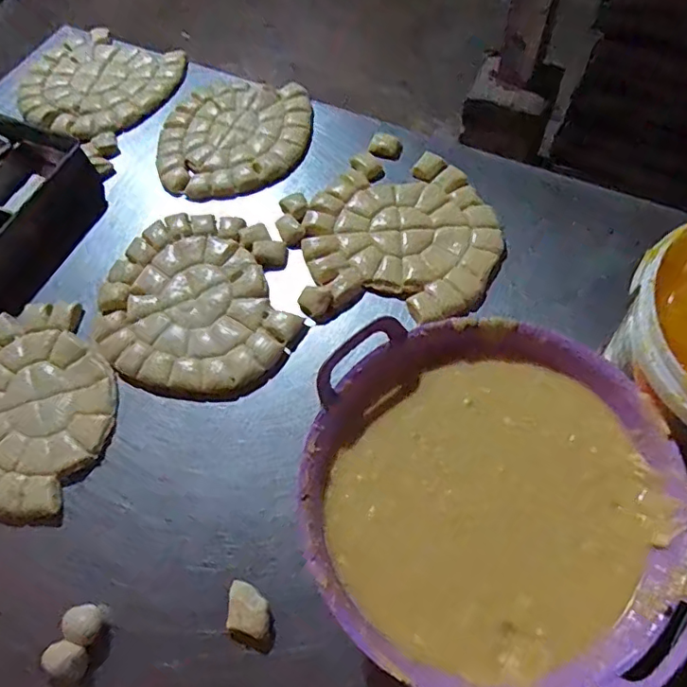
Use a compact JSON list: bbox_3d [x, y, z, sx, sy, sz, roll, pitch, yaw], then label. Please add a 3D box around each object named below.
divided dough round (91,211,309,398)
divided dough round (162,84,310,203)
[{"bbox_3d":[-0.175,-0.056,0.646,0.221,0.022,0.255,-15,62,-3],"label":"divided dough round"},{"bbox_3d":[-0.153,-0.291,0.776,0.210,0.032,0.201,-2,62,4],"label":"divided dough round"}]

